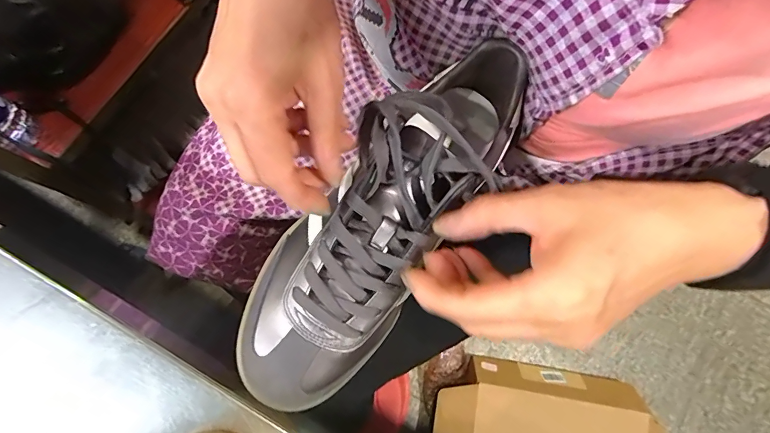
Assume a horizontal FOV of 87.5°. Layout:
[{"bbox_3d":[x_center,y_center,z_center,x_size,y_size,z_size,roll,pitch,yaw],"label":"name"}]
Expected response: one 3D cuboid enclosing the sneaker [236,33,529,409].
[{"bbox_3d":[-0.001,-0.002,0.264,0.086,0.094,0.251,36,81,7],"label":"sneaker"}]

